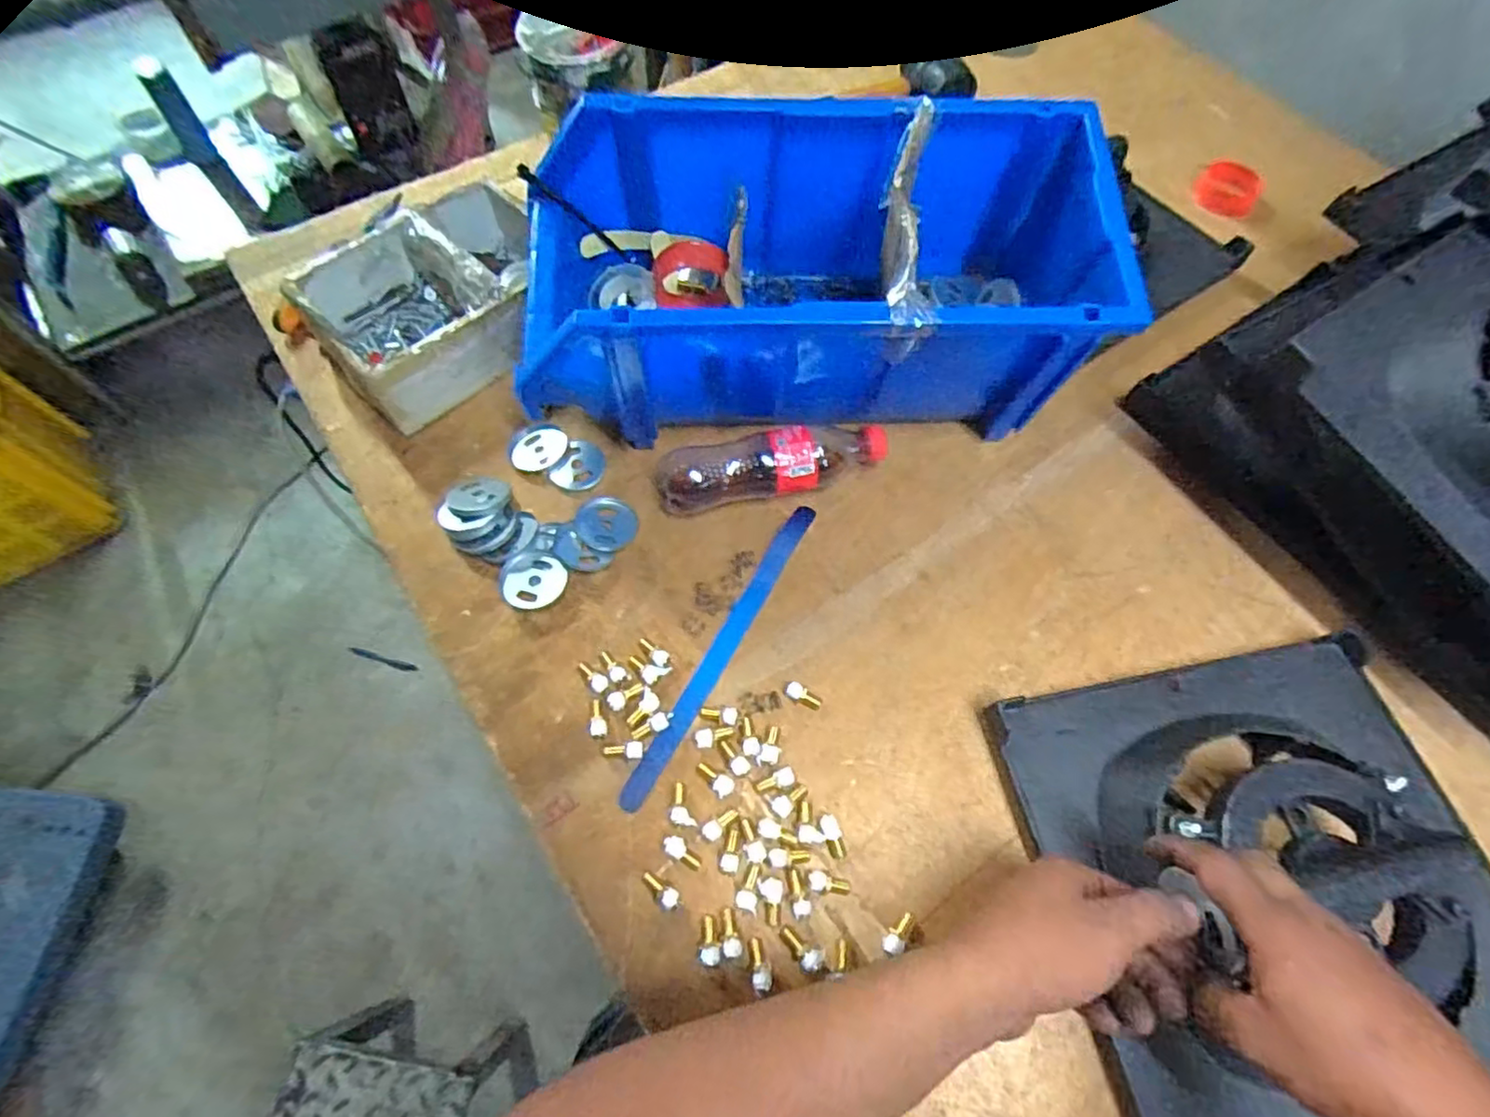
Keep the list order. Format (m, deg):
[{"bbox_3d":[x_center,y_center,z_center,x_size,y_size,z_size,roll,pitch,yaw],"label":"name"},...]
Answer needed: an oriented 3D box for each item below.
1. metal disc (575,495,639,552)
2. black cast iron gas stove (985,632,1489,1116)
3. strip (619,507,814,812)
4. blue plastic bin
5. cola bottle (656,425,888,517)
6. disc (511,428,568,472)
[{"bbox_3d":[-0.116,-0.030,0.557,0.050,0.007,0.047,1,65,-1],"label":"metal disc"},{"bbox_3d":[0.351,0.200,0.413,0.299,0.101,0.293,-10,65,-6],"label":"black cast iron gas stove"},{"bbox_3d":[-0.016,0.067,0.522,0.019,0.007,0.275,27,67,11],"label":"strip"},{"bbox_3d":[0.047,-0.224,0.531,0.435,0.166,0.201,-2,65,-2],"label":"blue plastic bin"},{"bbox_3d":[0.024,-0.083,0.562,0.195,0.054,0.063,-11,65,-7],"label":"cola bottle"},{"bbox_3d":[-0.184,-0.098,0.592,0.049,0.009,0.041,-38,69,-17],"label":"disc"}]

